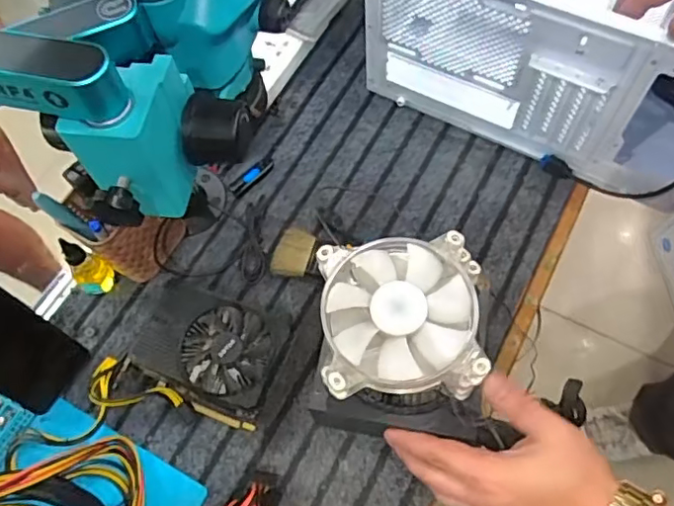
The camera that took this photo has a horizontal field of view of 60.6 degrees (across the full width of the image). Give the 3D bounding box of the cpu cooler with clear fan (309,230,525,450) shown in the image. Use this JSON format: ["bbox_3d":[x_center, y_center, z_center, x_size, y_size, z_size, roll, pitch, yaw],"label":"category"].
[{"bbox_3d":[0.054,0.063,0.478,0.139,0.088,0.151,-4,63,0],"label":"cpu cooler with clear fan"}]

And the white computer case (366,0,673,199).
[{"bbox_3d":[0.287,-0.325,0.669,0.377,0.213,0.394,26,67,14],"label":"white computer case"}]

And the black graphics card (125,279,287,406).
[{"bbox_3d":[-0.134,0.091,0.592,0.156,0.040,0.107,14,64,9],"label":"black graphics card"}]

